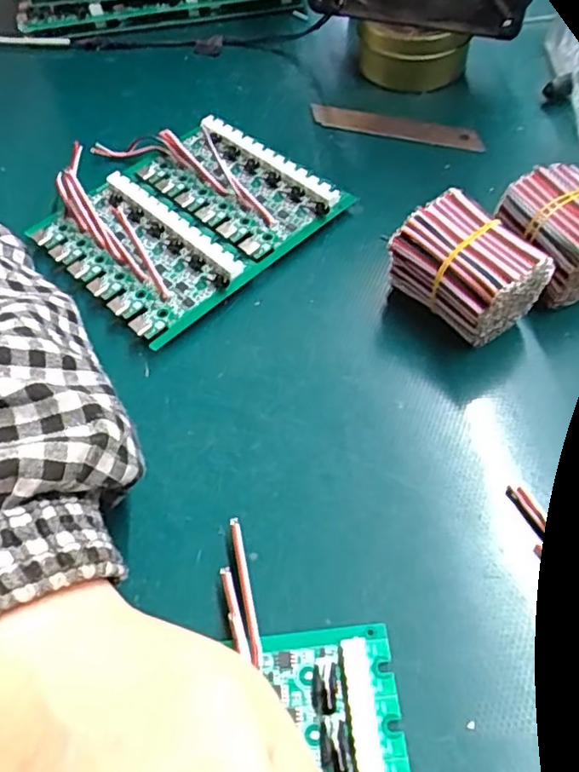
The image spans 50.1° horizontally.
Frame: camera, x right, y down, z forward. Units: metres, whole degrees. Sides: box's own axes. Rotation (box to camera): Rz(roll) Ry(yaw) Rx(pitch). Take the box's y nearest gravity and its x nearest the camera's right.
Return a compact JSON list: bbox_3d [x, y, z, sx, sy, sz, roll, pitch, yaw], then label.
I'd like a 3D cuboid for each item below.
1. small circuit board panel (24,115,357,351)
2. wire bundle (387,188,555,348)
[{"bbox_3d":[-0.054,-0.086,0.298,0.112,0.026,0.115,39,67,25],"label":"small circuit board panel"},{"bbox_3d":[0.070,-0.043,0.249,0.032,0.048,0.052,-38,63,-19],"label":"wire bundle"}]

